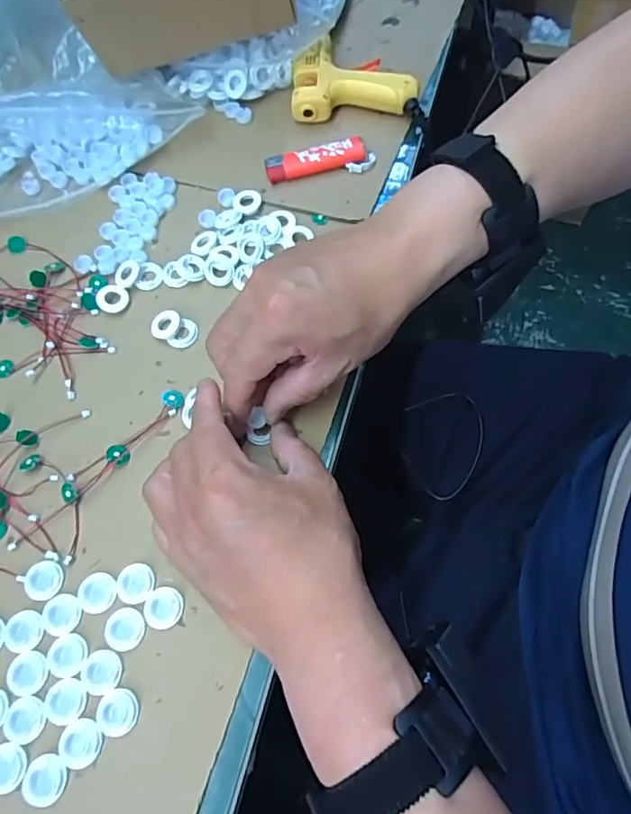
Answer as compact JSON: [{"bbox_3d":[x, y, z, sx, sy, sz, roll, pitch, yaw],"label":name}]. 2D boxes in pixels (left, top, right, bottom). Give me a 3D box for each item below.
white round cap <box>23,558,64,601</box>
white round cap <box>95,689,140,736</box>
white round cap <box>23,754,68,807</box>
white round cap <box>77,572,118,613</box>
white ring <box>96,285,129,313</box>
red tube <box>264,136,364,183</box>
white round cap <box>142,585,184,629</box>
[{"bbox_3d":[-0.166,0.105,0.320,0.024,0.004,0.023,-2,67,4],"label":"white round cap"},{"bbox_3d":[-0.110,0.169,0.289,0.024,0.004,0.022,-2,67,4],"label":"white round cap"},{"bbox_3d":[-0.144,0.199,0.278,0.023,0.004,0.021,-2,67,4],"label":"white round cap"},{"bbox_3d":[-0.131,0.112,0.314,0.024,0.004,0.022,-2,67,4],"label":"white round cap"},{"bbox_3d":[-0.154,-0.082,0.395,0.023,0.006,0.023,-2,67,4],"label":"white ring"},{"bbox_3d":[0.000,-0.203,0.428,0.081,0.011,0.023,-15,67,-1],"label":"red tube"},{"bbox_3d":[-0.090,0.119,0.309,0.022,0.004,0.023,-2,67,4],"label":"white round cap"}]

